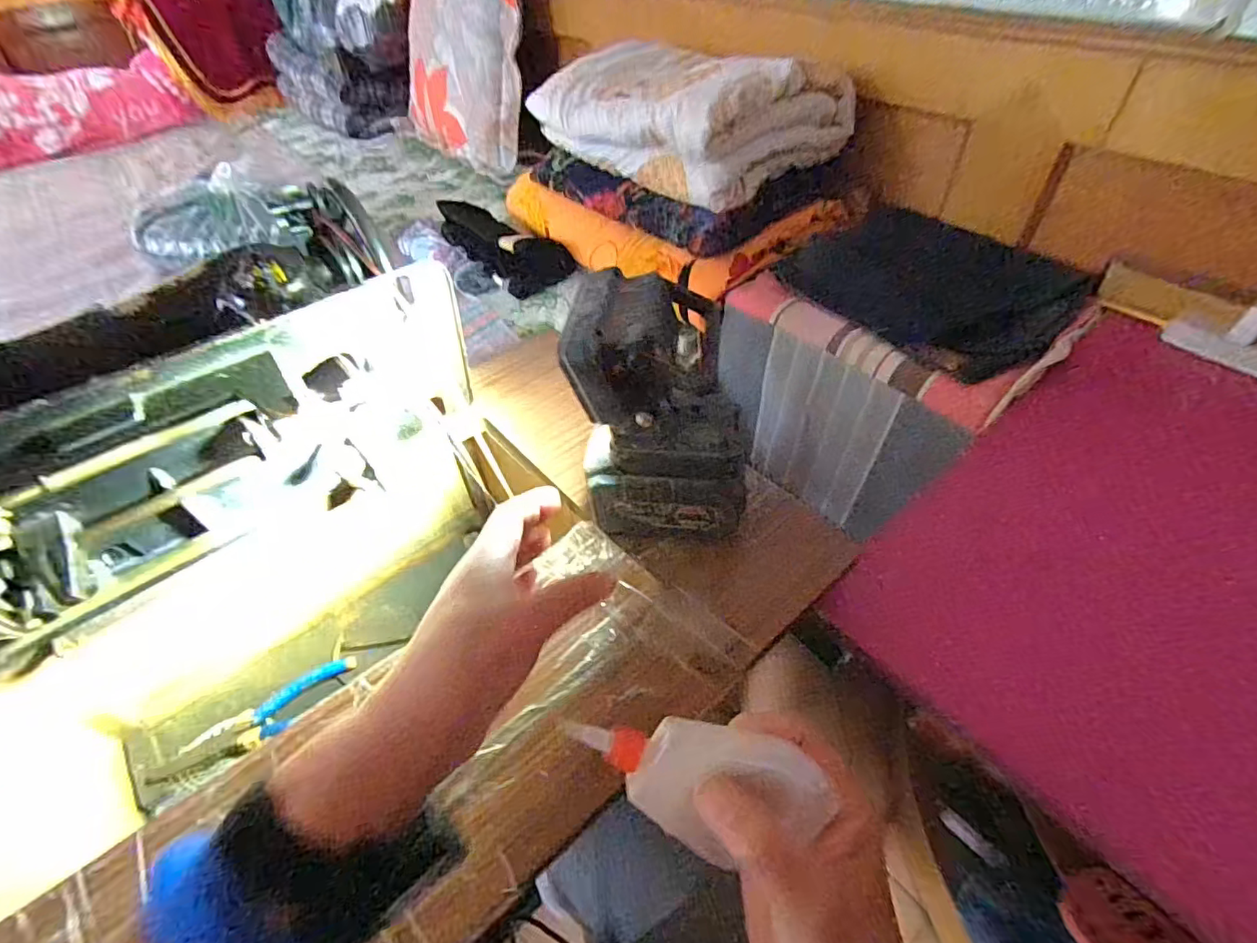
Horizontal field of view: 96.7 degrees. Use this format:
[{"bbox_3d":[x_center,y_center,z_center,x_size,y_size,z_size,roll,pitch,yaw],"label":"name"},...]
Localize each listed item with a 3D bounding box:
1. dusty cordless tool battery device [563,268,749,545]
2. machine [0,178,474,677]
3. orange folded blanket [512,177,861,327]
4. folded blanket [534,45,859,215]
[{"bbox_3d":[0.023,-0.035,0.398,0.121,0.196,0.077,-1,47,1],"label":"dusty cordless tool battery device"},{"bbox_3d":[-0.328,-0.053,0.431,0.394,0.154,0.243,-26,52,-21],"label":"machine"},{"bbox_3d":[0.072,-0.435,0.964,0.343,0.091,0.473,-31,54,-24],"label":"orange folded blanket"},{"bbox_3d":[0.090,-0.577,0.878,0.339,0.140,0.411,-27,52,-21],"label":"folded blanket"}]

